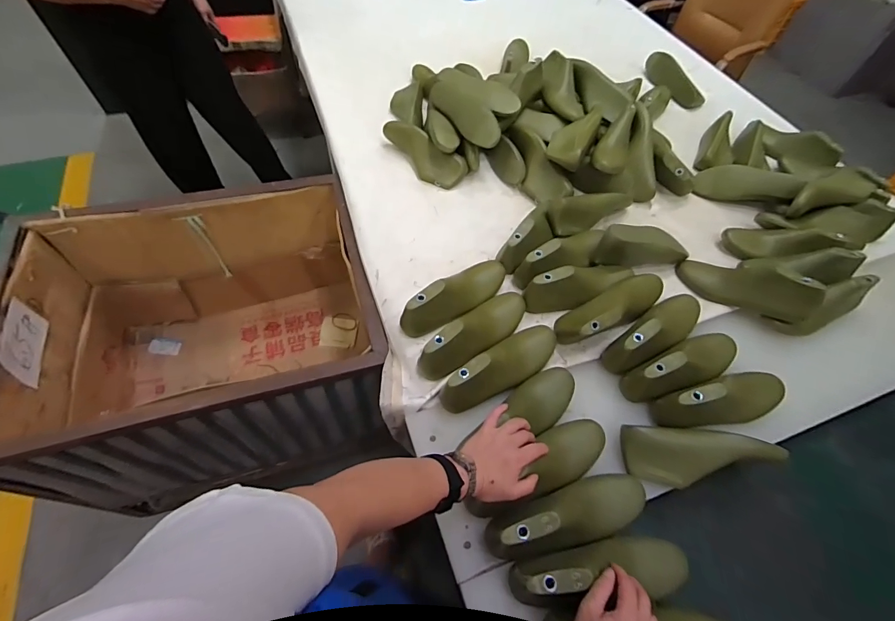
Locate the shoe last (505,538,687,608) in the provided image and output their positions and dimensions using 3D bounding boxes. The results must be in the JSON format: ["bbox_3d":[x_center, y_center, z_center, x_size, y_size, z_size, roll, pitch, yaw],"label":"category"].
[{"bbox_3d":[0.200,0.337,0.509,0.232,0.077,0.066,1,58,-13],"label":"shoe last"}]

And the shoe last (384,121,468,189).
[{"bbox_3d":[-0.069,-0.388,0.990,0.236,0.080,0.082,31,60,15],"label":"shoe last"}]

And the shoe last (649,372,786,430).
[{"bbox_3d":[0.459,0.151,0.676,0.223,0.103,0.078,3,57,-22],"label":"shoe last"}]

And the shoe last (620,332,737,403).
[{"bbox_3d":[0.413,0.089,0.684,0.237,0.075,0.082,-20,61,-16],"label":"shoe last"}]

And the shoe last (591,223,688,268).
[{"bbox_3d":[0.403,-0.131,0.802,0.198,0.085,0.050,-5,58,-7],"label":"shoe last"}]

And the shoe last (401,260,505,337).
[{"bbox_3d":[0.021,-0.028,0.746,0.235,0.088,0.070,-35,66,-23],"label":"shoe last"}]

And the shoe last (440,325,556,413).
[{"bbox_3d":[0.098,0.094,0.679,0.241,0.091,0.080,-26,62,-33],"label":"shoe last"}]

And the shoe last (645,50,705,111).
[{"bbox_3d":[0.708,-0.736,1.255,0.072,0.065,0.246,-21,61,-16],"label":"shoe last"}]

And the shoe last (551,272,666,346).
[{"bbox_3d":[0.311,-0.012,0.735,0.239,0.071,0.076,-24,62,-18],"label":"shoe last"}]

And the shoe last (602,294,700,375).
[{"bbox_3d":[0.388,0.028,0.720,0.239,0.074,0.081,-31,64,-21],"label":"shoe last"}]

